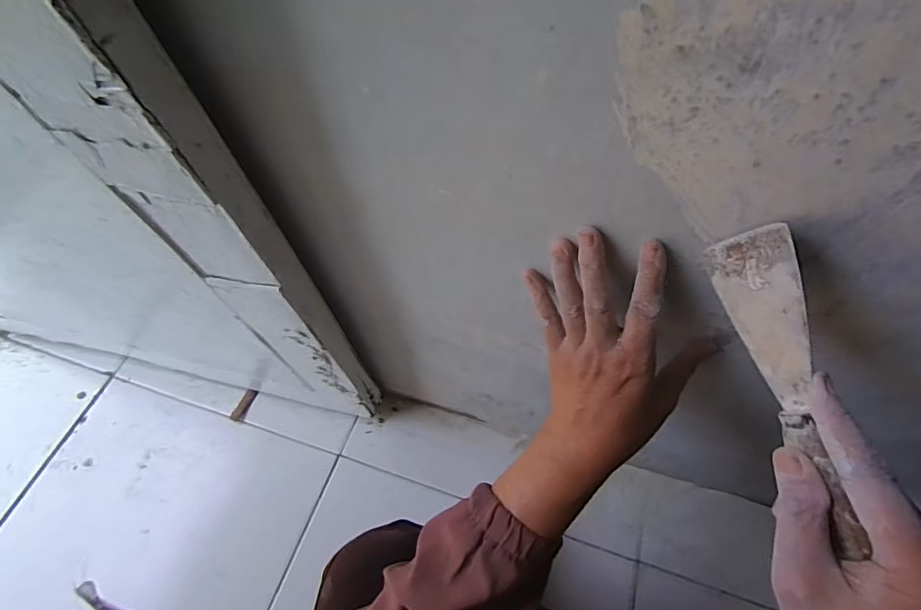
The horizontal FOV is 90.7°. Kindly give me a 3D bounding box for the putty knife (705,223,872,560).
[{"bbox_3d":[0.157,0.037,0.217,0.015,0.041,0.148,-13,82,-3],"label":"putty knife"}]

